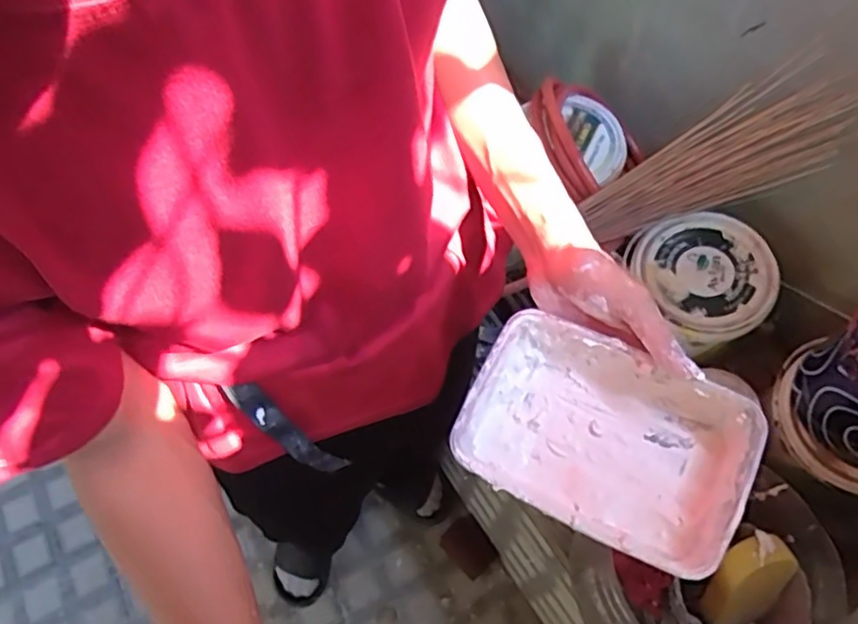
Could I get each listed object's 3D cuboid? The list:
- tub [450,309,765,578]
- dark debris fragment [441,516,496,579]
[{"bbox_3d":[0.106,0.080,0.401,0.168,0.056,0.114,22,66,11],"label":"tub"},{"bbox_3d":[0.085,0.508,1.369,0.088,0.041,0.120,-34,69,-15],"label":"dark debris fragment"}]

